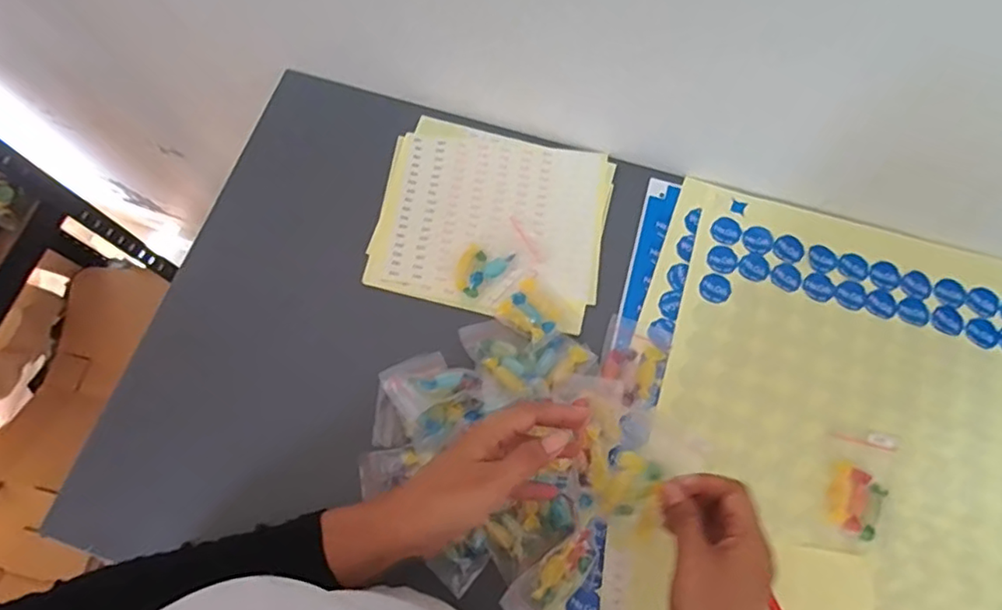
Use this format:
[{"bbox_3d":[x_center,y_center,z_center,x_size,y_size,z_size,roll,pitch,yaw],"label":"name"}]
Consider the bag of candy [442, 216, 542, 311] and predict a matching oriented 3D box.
[{"bbox_3d":[-0.005,-0.040,0.541,0.084,0.017,0.060,-41,76,-12],"label":"bag of candy"}]

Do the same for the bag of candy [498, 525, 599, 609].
[{"bbox_3d":[0.042,0.208,0.447,0.086,0.023,0.036,-39,76,-11],"label":"bag of candy"}]

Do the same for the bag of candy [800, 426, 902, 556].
[{"bbox_3d":[0.283,0.149,0.473,0.053,0.008,0.108,26,74,9],"label":"bag of candy"}]

